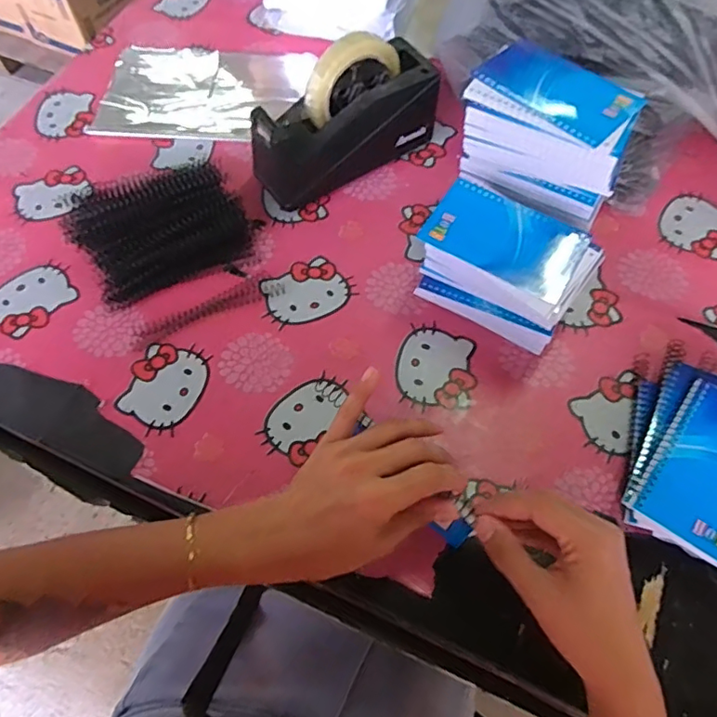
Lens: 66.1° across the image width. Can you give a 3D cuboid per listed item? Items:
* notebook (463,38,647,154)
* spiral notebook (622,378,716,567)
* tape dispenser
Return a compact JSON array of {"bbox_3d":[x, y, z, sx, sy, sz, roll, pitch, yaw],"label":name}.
[{"bbox_3d":[0.168,-0.225,0.471,0.131,0.012,0.081,33,68,16],"label":"notebook"},{"bbox_3d":[0.279,0.087,0.431,0.088,0.015,0.129,36,69,17],"label":"spiral notebook"},{"bbox_3d":[-0.015,-0.250,0.580,0.208,0.124,0.070,-29,66,-14],"label":"tape dispenser"}]

